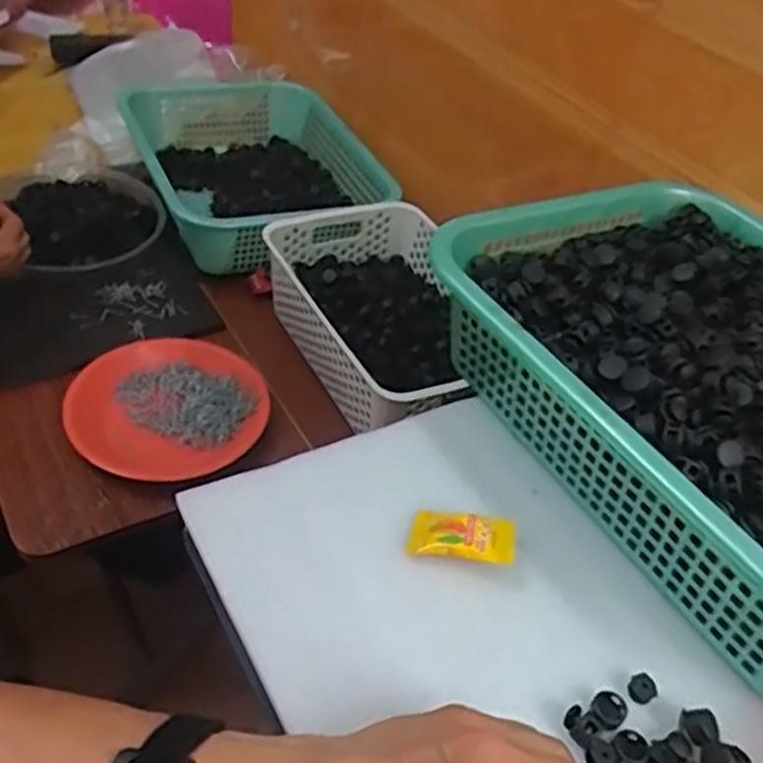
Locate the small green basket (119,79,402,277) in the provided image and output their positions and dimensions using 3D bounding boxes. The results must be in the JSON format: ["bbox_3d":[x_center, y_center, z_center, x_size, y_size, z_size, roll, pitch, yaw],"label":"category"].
[{"bbox_3d":[-0.172,-0.308,1.116,0.338,0.132,0.444,-17,49,-25],"label":"small green basket"}]

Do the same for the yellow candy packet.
[{"bbox_3d":[0.046,0.090,0.451,0.060,0.014,0.027,11,43,3],"label":"yellow candy packet"}]

